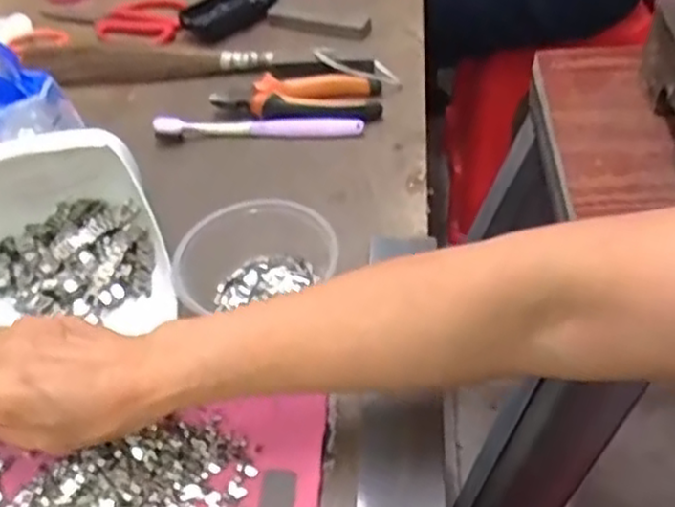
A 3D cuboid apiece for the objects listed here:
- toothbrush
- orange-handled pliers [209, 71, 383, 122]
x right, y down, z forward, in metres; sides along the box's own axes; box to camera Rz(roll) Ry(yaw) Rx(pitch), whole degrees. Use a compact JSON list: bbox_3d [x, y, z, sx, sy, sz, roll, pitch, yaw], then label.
[{"bbox_3d":[-0.069,-0.113,0.641,0.181,0.023,0.017,-2,47,5],"label":"toothbrush"},{"bbox_3d":[-0.037,-0.144,0.657,0.151,0.029,0.063,1,47,9],"label":"orange-handled pliers"}]

